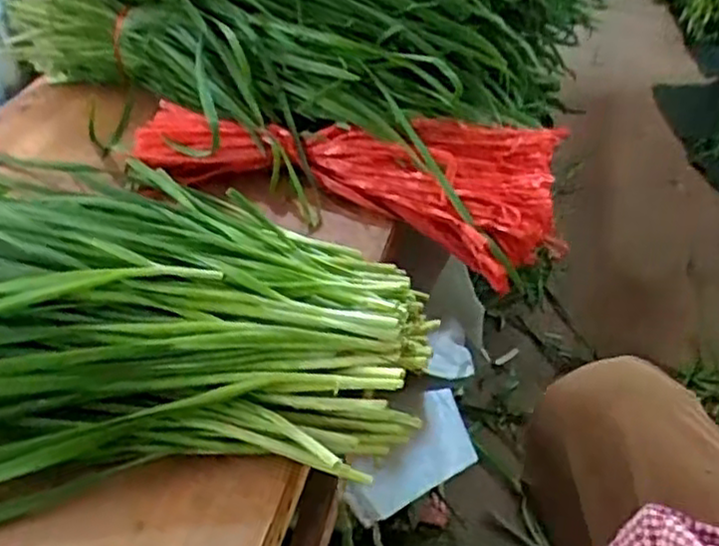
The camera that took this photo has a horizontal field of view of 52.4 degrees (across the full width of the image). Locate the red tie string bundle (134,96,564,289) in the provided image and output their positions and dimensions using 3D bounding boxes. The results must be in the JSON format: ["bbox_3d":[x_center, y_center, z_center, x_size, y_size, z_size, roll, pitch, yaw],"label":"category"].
[{"bbox_3d":[-0.013,-0.082,0.581,0.338,0.064,0.116,15,44,21],"label":"red tie string bundle"}]

